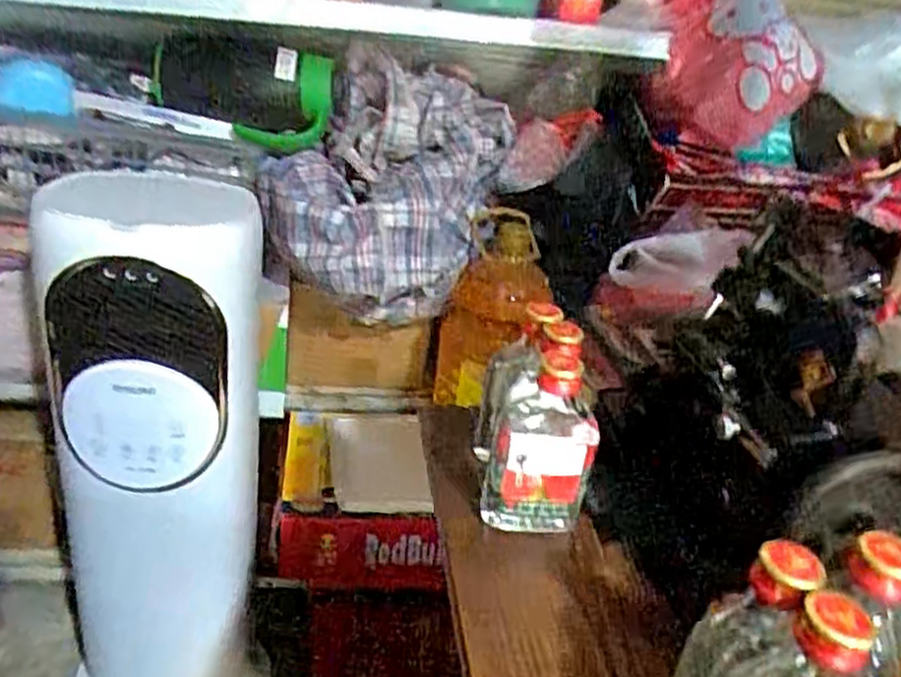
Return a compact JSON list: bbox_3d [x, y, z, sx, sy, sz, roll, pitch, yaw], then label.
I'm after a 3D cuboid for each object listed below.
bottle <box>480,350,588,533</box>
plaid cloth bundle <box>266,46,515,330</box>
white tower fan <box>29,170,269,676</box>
[{"bbox_3d":[0.060,0.072,0.495,0.061,0.122,0.033,6,27,-4],"label":"bottle"},{"bbox_3d":[-0.098,-0.202,1.046,0.267,0.305,0.296,22,30,25],"label":"plaid cloth bundle"},{"bbox_3d":[-0.388,0.200,1.019,0.251,0.792,0.220,-2,28,-18],"label":"white tower fan"}]

